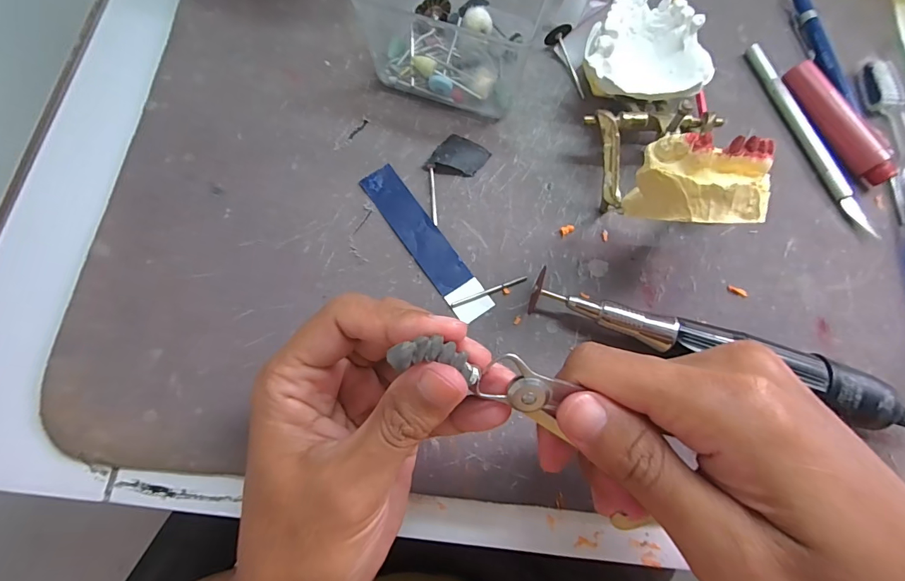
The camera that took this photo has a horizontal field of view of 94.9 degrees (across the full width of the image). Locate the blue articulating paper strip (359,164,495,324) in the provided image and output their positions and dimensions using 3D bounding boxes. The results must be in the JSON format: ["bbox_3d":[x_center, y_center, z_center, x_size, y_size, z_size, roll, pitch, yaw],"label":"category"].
[{"bbox_3d":[-0.015,-0.027,0.230,0.021,0.004,0.101,-34,79,-10],"label":"blue articulating paper strip"}]

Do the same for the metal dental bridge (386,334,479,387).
[{"bbox_3d":[-0.005,0.021,0.126,0.032,0.006,0.011,19,70,-40],"label":"metal dental bridge"}]

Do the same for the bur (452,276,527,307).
[{"bbox_3d":[0.020,0.000,0.224,0.044,0.004,0.004,-21,77,-7],"label":"bur"}]

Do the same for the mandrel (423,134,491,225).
[{"bbox_3d":[-0.003,-0.068,0.241,0.027,0.006,0.055,33,76,7],"label":"mandrel"}]

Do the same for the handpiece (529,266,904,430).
[{"bbox_3d":[0.134,0.030,0.207,0.194,0.029,0.027,20,75,4],"label":"handpiece"}]

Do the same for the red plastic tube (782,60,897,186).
[{"bbox_3d":[0.235,-0.103,0.253,0.016,0.017,0.086,-25,77,-8],"label":"red plastic tube"}]

